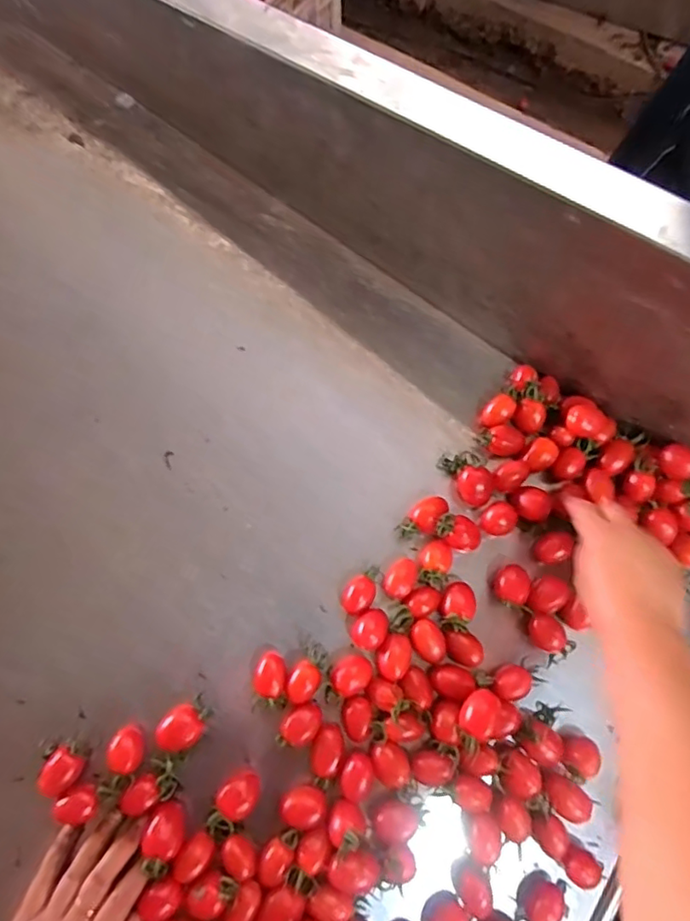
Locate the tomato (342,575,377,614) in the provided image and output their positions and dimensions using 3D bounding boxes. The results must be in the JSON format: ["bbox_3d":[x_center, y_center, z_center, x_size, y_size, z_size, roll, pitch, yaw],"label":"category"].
[{"bbox_3d":[0.012,0.117,0.488,0.026,0.023,0.033,33,75,9],"label":"tomato"}]

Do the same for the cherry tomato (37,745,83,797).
[{"bbox_3d":[-0.217,0.239,0.431,0.026,0.023,0.032,36,75,10],"label":"cherry tomato"}]

